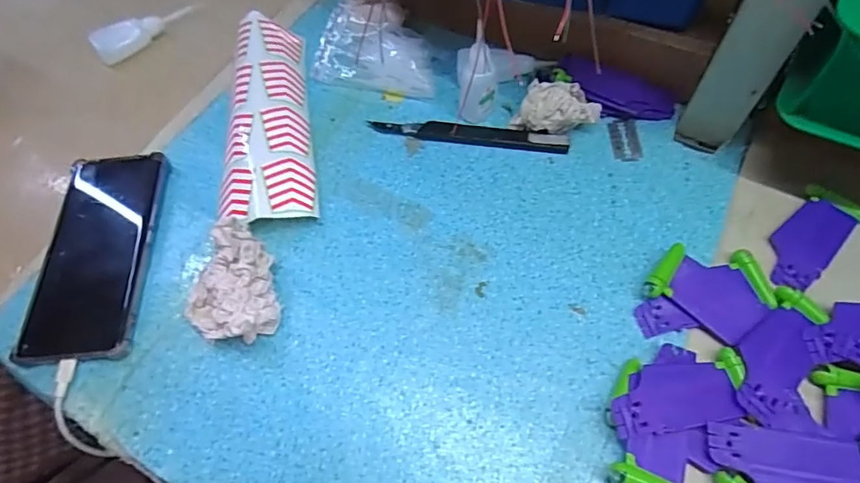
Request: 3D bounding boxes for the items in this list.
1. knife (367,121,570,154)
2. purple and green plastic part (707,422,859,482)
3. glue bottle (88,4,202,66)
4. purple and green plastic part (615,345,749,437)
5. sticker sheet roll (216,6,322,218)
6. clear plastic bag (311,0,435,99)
[{"bbox_3d":[0.031,-0.090,0.418,0.162,0.015,0.019,7,62,7],"label":"knife"},{"bbox_3d":[0.202,0.124,0.277,0.086,0.009,0.040,3,62,5],"label":"purple and green plastic part"},{"bbox_3d":[-0.275,-0.210,0.496,0.106,0.026,0.019,-40,67,-17],"label":"glue bottle"},{"bbox_3d":[0.148,0.089,0.299,0.085,0.009,0.038,-11,62,-3],"label":"purple and green plastic part"},{"bbox_3d":[-0.139,-0.106,0.428,0.071,0.033,0.209,-11,62,-3],"label":"sticker sheet roll"},{"bbox_3d":[-0.043,-0.181,0.460,0.109,0.036,0.087,12,63,10],"label":"clear plastic bag"}]

